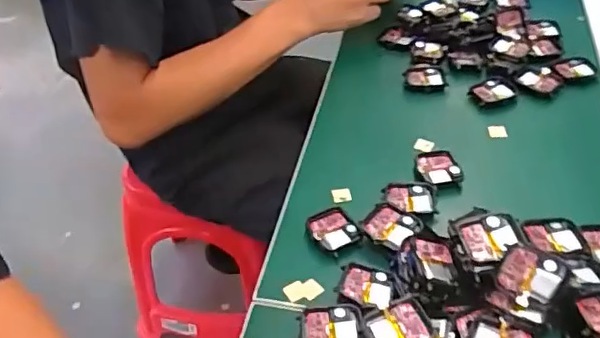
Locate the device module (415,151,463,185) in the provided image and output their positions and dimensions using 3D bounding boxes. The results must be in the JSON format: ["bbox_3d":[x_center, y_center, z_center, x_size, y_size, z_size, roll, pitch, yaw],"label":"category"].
[{"bbox_3d":[0.126,-0.001,0.525,0.039,0.008,0.042,-9,43,-6],"label":"device module"}]

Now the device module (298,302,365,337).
[{"bbox_3d":[0.022,0.113,0.403,0.044,0.018,0.036,-4,43,-1],"label":"device module"}]

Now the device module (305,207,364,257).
[{"bbox_3d":[0.028,0.051,0.475,0.036,0.010,0.039,-23,46,-20],"label":"device module"}]

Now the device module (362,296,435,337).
[{"bbox_3d":[0.067,0.112,0.392,0.043,0.020,0.035,-17,44,-14],"label":"device module"}]

